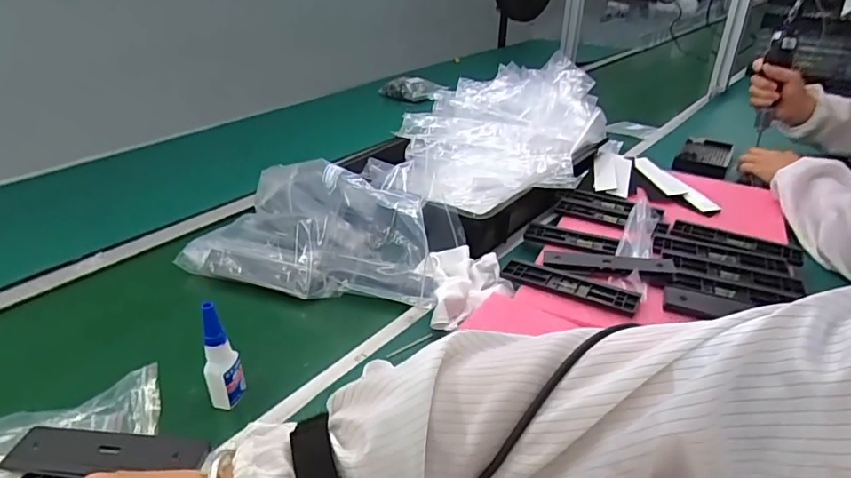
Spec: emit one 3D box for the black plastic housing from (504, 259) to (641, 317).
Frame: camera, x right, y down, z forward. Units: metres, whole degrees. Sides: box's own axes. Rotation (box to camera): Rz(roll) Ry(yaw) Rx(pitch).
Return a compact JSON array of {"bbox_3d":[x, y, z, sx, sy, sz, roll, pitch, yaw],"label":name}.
[{"bbox_3d":[0.168,0.054,0.623,0.155,0.013,0.037,15,33,25],"label":"black plastic housing"}]

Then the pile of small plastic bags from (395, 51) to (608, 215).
[{"bbox_3d":[0.109,-0.182,0.849,0.285,0.107,0.408,13,33,23],"label":"pile of small plastic bags"}]

